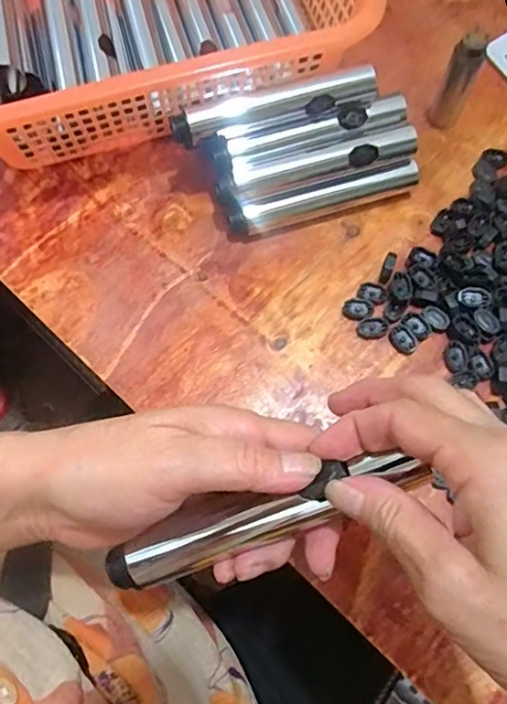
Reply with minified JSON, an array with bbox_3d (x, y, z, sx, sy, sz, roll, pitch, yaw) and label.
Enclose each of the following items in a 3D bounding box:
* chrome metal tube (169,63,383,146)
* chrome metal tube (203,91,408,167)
[{"bbox_3d":[0.016,-0.180,0.396,0.150,0.023,0.020,-16,71,-5],"label":"chrome metal tube"},{"bbox_3d":[0.041,-0.165,0.405,0.151,0.018,0.019,-15,71,-5],"label":"chrome metal tube"}]

